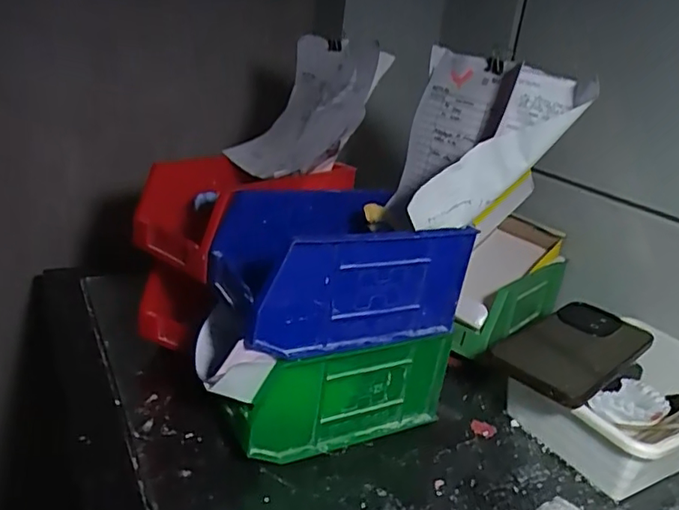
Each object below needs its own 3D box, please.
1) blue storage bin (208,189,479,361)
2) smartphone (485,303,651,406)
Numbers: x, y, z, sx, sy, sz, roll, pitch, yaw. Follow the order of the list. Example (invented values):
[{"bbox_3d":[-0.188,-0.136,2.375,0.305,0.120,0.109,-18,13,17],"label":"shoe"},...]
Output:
[{"bbox_3d":[-0.002,0.008,0.432,0.164,0.086,0.097,-6,26,-28],"label":"blue storage bin"},{"bbox_3d":[0.200,0.079,0.498,0.165,0.013,0.083,-16,32,-43],"label":"smartphone"}]

